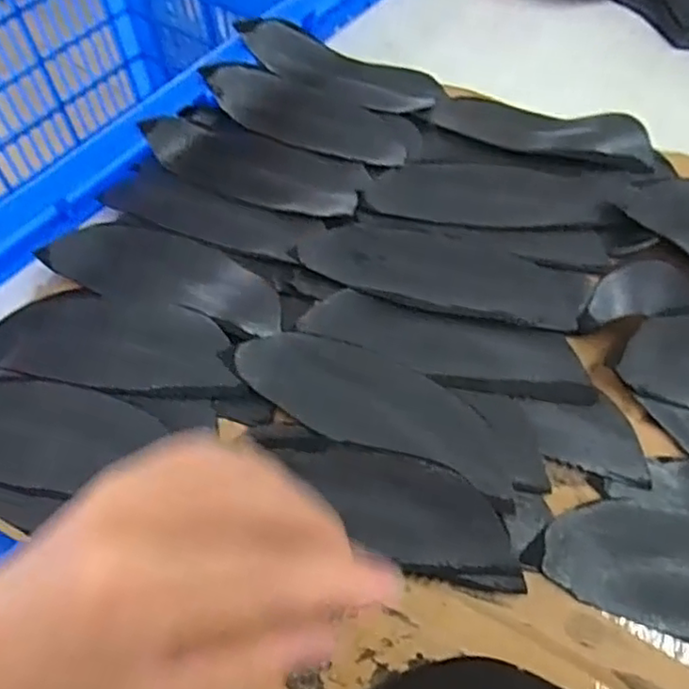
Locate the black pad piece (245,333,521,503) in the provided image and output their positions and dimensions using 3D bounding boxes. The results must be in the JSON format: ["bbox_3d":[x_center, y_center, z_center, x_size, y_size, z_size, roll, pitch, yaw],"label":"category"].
[{"bbox_3d":[0.014,0.024,0.285,0.128,0.010,0.044,20,60,14],"label":"black pad piece"}]

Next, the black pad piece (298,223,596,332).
[{"bbox_3d":[0.050,-0.038,0.326,0.139,0.009,0.045,16,59,12],"label":"black pad piece"}]

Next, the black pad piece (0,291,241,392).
[{"bbox_3d":[-0.115,-0.005,0.314,0.129,0.017,0.048,8,54,9],"label":"black pad piece"}]

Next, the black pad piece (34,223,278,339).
[{"bbox_3d":[-0.089,-0.039,0.331,0.130,0.009,0.045,18,59,13],"label":"black pad piece"}]

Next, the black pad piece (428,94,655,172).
[{"bbox_3d":[0.117,-0.130,0.384,0.128,0.009,0.046,15,59,12],"label":"black pad piece"}]

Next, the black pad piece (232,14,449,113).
[{"bbox_3d":[-0.003,-0.180,0.417,0.132,0.013,0.051,23,57,5],"label":"black pad piece"}]

